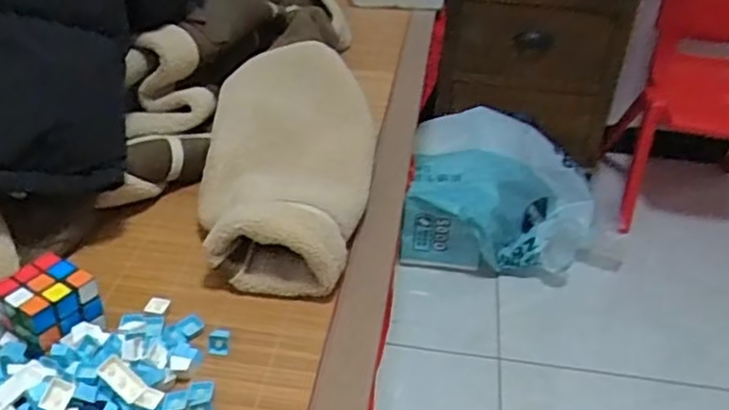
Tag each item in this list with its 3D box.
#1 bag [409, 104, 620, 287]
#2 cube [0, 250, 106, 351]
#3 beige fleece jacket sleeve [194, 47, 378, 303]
[{"bbox_3d":[0.306,-0.021,1.426,0.431,0.212,0.320,1,34,-2],"label":"bag"},{"bbox_3d":[-0.264,0.085,0.569,0.066,0.063,0.060,24,40,27],"label":"cube"},{"bbox_3d":[-0.083,-0.063,0.759,0.183,0.096,0.387,5,34,3],"label":"beige fleece jacket sleeve"}]

